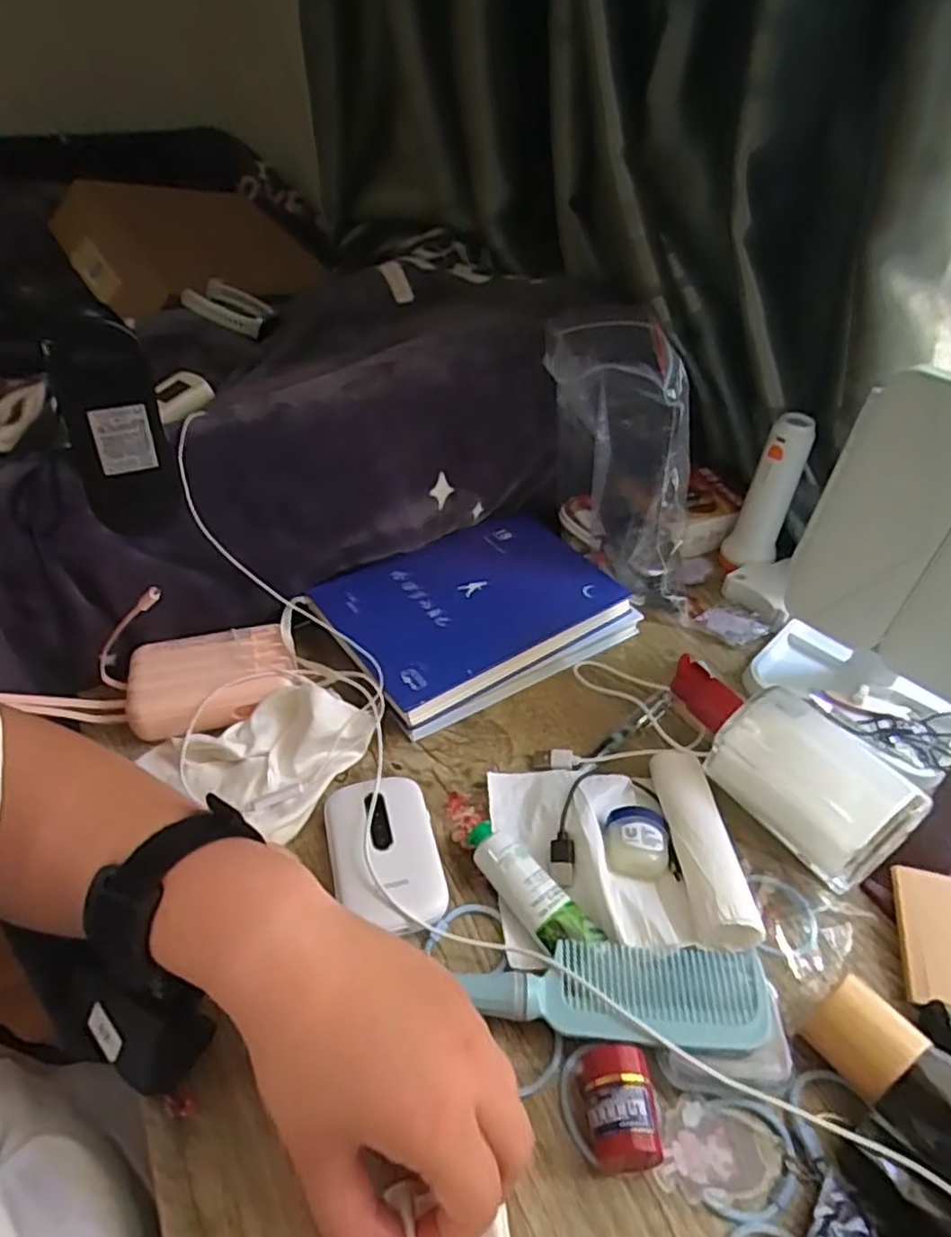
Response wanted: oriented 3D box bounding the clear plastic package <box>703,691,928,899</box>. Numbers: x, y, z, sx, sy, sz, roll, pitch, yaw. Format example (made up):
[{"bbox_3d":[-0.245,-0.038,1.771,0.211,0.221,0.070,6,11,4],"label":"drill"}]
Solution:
[{"bbox_3d":[0.194,0.097,0.408,0.062,0.066,0.105,-22,48,-26],"label":"clear plastic package"}]

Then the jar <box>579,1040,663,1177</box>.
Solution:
[{"bbox_3d":[0.062,0.215,0.307,0.029,0.029,0.044,2,42,-2],"label":"jar"}]

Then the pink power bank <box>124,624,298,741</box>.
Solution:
[{"bbox_3d":[-0.179,0.041,0.471,0.106,0.026,0.067,-9,44,-14],"label":"pink power bank"}]

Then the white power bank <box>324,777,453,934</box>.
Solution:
[{"bbox_3d":[-0.052,0.134,0.396,0.059,0.020,0.093,-9,43,-13],"label":"white power bank"}]

